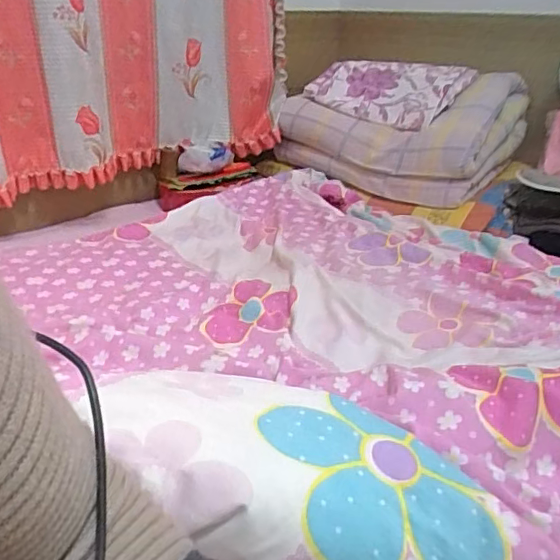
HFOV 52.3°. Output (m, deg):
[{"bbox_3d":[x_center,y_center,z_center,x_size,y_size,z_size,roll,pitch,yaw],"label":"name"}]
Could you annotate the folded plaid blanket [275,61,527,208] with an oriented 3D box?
[{"bbox_3d":[0.327,-0.440,1.634,0.606,0.298,0.324,21,33,37],"label":"folded plaid blanket"}]

